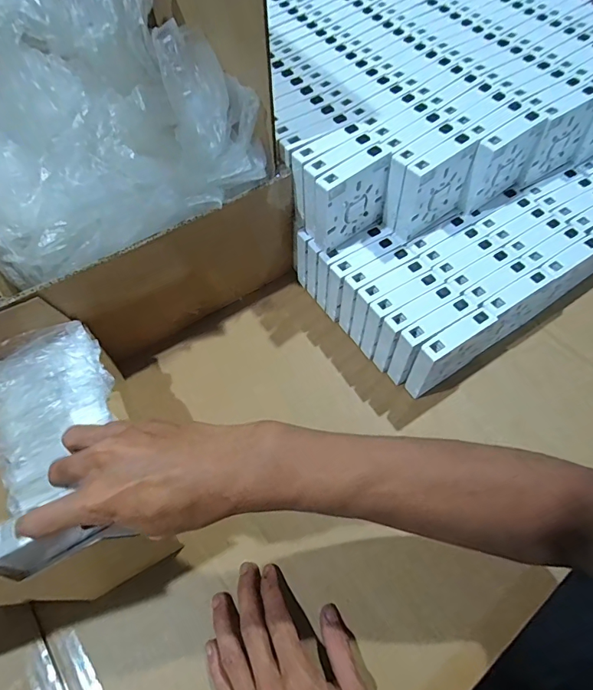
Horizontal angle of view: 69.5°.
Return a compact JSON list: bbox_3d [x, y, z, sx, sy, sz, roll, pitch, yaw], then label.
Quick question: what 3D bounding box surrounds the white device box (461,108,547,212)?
[{"bbox_3d":[0.226,-0.200,0.472,0.084,0.084,0.022,-34,65,-18],"label":"white device box"}]

